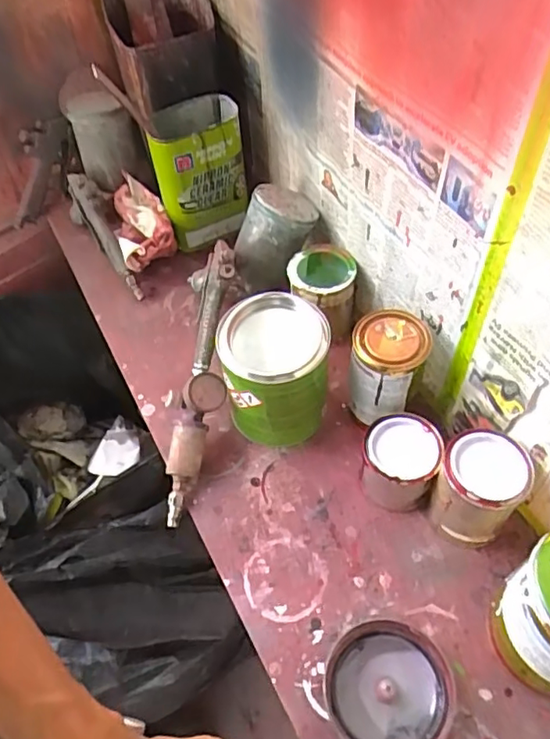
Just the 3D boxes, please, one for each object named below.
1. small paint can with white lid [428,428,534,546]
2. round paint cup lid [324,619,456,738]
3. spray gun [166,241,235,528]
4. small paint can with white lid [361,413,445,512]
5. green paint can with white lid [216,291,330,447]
[{"bbox_3d":[0.189,0.111,0.547,0.074,0.100,0.080,-2,56,2],"label":"small paint can with white lid"},{"bbox_3d":[0.095,0.267,0.492,0.100,0.030,0.101,-2,56,2],"label":"round paint cup lid"},{"bbox_3d":[-0.080,0.000,0.645,0.068,0.106,0.311,1,56,4],"label":"spray gun"},{"bbox_3d":[0.123,0.091,0.583,0.070,0.067,0.069,-2,56,2],"label":"small paint can with white lid"},{"bbox_3d":[0.001,0.006,0.612,0.102,0.135,0.101,-2,56,2],"label":"green paint can with white lid"}]

